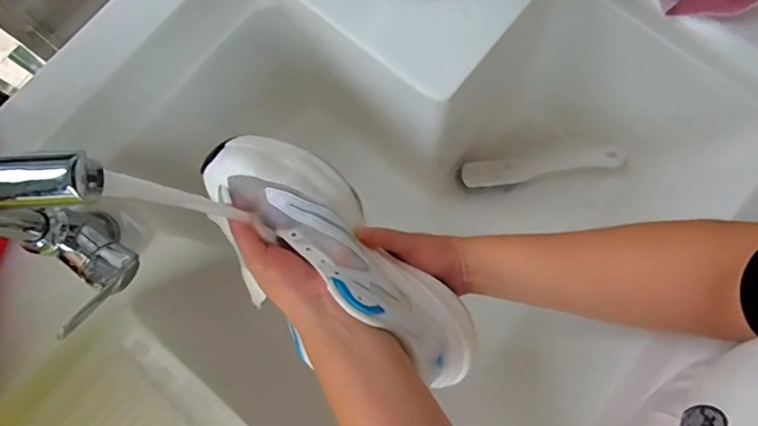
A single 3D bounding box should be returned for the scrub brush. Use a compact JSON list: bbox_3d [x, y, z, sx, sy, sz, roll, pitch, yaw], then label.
[{"bbox_3d":[0.210,-0.058,0.660,0.201,0.024,0.035,-8,79,12],"label":"scrub brush"}]

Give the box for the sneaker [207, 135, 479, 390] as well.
[{"bbox_3d":[-0.028,0.042,0.412,0.284,0.087,0.107,41,82,-2],"label":"sneaker"}]

